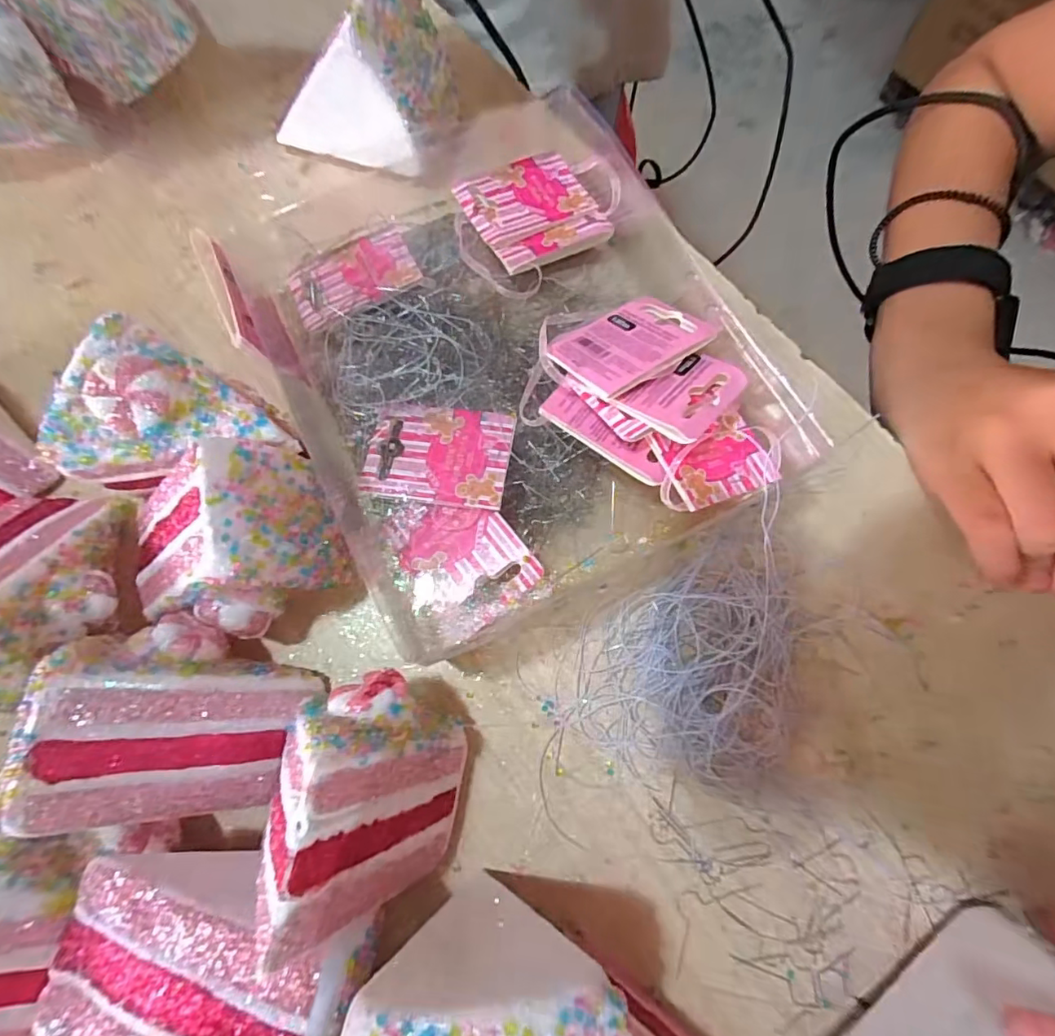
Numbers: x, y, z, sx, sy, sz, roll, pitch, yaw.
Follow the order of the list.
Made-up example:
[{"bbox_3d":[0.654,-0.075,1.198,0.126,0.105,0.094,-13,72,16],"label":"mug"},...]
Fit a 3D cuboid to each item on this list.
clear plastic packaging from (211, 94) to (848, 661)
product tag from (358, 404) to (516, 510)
[{"bbox_3d":[-0.018,-0.089,0.232,0.187,0.038,0.252,-27,78,-5],"label":"clear plastic packaging"},{"bbox_3d":[-0.037,-0.027,0.215,0.058,0.004,0.043,7,68,4],"label":"product tag"}]

